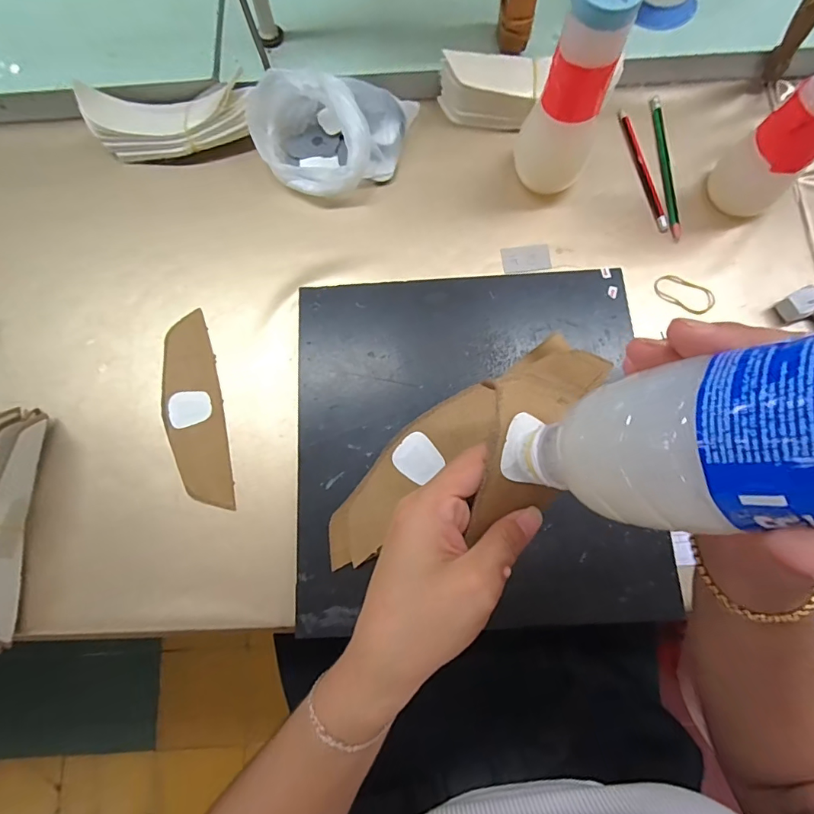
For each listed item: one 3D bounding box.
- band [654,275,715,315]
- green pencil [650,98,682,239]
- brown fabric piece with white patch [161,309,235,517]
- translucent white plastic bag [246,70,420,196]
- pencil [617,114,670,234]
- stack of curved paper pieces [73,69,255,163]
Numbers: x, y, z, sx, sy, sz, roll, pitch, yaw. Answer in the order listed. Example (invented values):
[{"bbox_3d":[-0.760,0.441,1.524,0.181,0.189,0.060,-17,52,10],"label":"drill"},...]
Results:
[{"bbox_3d":[0.266,-0.108,0.439,0.057,0.004,0.030,21,80,5],"label":"band"},{"bbox_3d":[0.267,-0.248,0.470,0.012,0.004,0.168,-1,79,1],"label":"green pencil"},{"bbox_3d":[-0.199,0.002,0.428,0.052,0.005,0.187,-14,77,-4],"label":"brown fabric piece with white patch"},{"bbox_3d":[-0.080,-0.281,0.457,0.143,0.062,0.132,22,80,5],"label":"translucent white plastic bag"},{"bbox_3d":[0.244,-0.246,0.471,0.012,0.006,0.144,-12,79,-1],"label":"pencil"},{"bbox_3d":[-0.243,-0.294,0.472,0.174,0.040,0.063,-7,79,0],"label":"stack of curved paper pieces"}]

